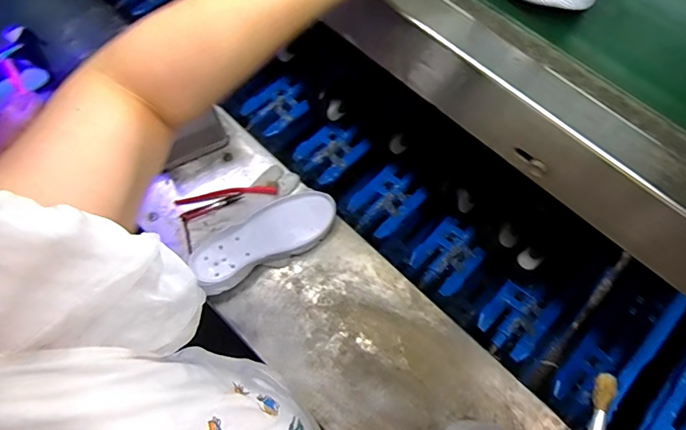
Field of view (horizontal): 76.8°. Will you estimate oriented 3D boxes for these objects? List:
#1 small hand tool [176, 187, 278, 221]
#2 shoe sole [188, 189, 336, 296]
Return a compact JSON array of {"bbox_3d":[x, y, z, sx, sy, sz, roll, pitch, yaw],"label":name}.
[{"bbox_3d":[-0.191,-0.031,0.715,0.157,0.016,0.048,-18,69,-7],"label":"small hand tool"},{"bbox_3d":[-0.120,0.038,0.667,0.232,0.046,0.092,-33,71,-12],"label":"shoe sole"}]

